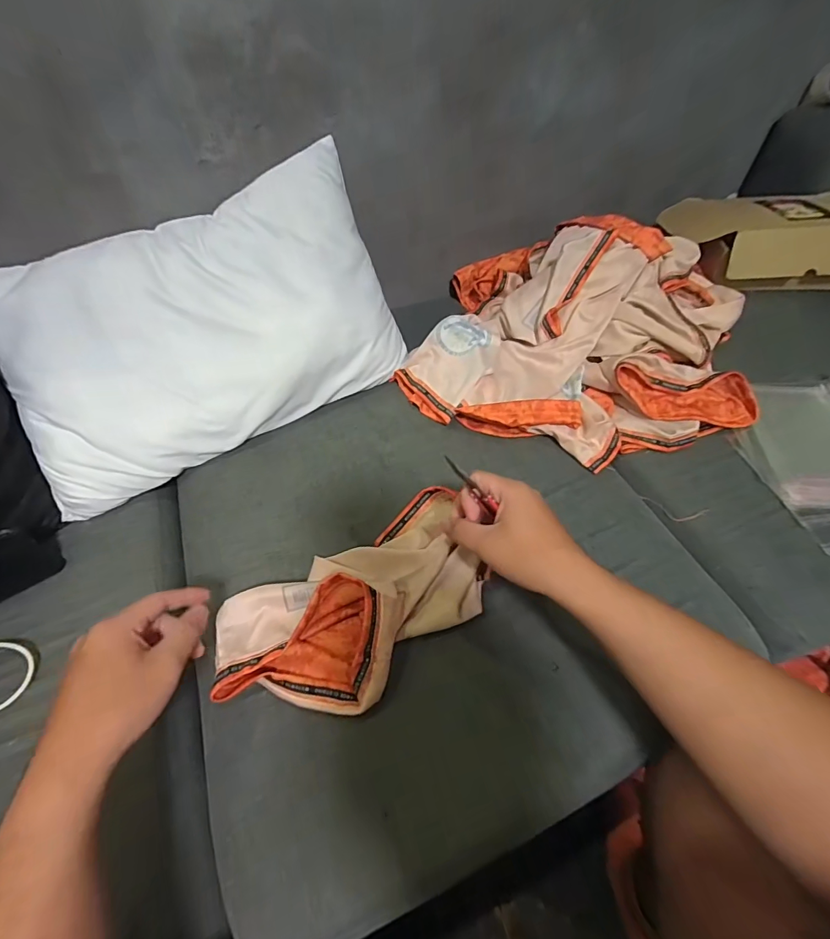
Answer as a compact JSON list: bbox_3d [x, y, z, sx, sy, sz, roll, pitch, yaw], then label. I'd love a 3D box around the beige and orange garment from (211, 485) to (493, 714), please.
[{"bbox_3d":[-0.049,0.124,0.415,0.277,0.070,0.147,-31,61,-18],"label":"beige and orange garment"}]

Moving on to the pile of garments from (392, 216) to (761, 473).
[{"bbox_3d":[0.244,-0.224,0.623,0.462,0.114,0.426,14,55,13],"label":"pile of garments"}]

